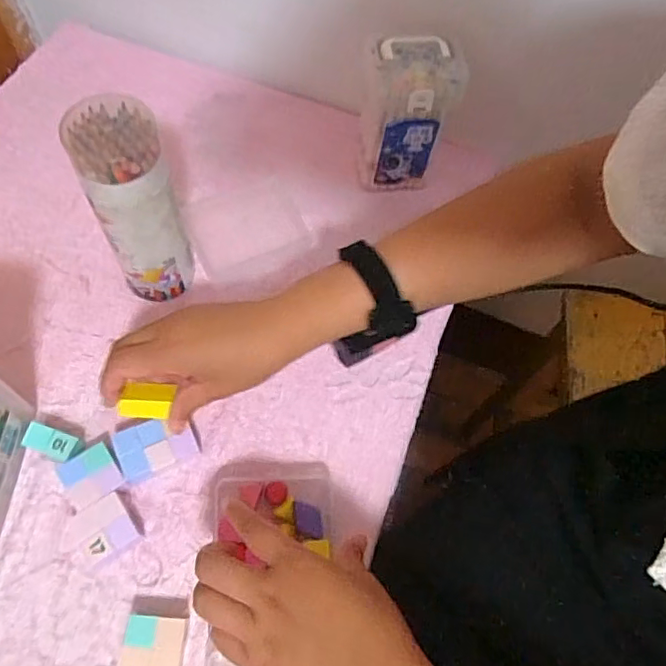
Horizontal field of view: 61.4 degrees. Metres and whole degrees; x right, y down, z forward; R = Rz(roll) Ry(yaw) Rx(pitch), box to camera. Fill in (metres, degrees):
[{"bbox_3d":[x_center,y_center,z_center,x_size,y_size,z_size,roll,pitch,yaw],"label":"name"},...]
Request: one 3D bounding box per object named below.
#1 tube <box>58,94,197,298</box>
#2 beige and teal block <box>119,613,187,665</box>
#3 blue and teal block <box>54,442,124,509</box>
[{"bbox_3d":[-0.159,-0.098,0.468,0.062,0.187,0.061,-13,65,-11],"label":"tube"},{"bbox_3d":[-0.126,0.222,0.398,0.041,0.017,0.038,6,63,-2],"label":"beige and teal block"},{"bbox_3d":[-0.192,0.114,0.449,0.040,0.022,0.038,-34,71,-19],"label":"blue and teal block"}]

